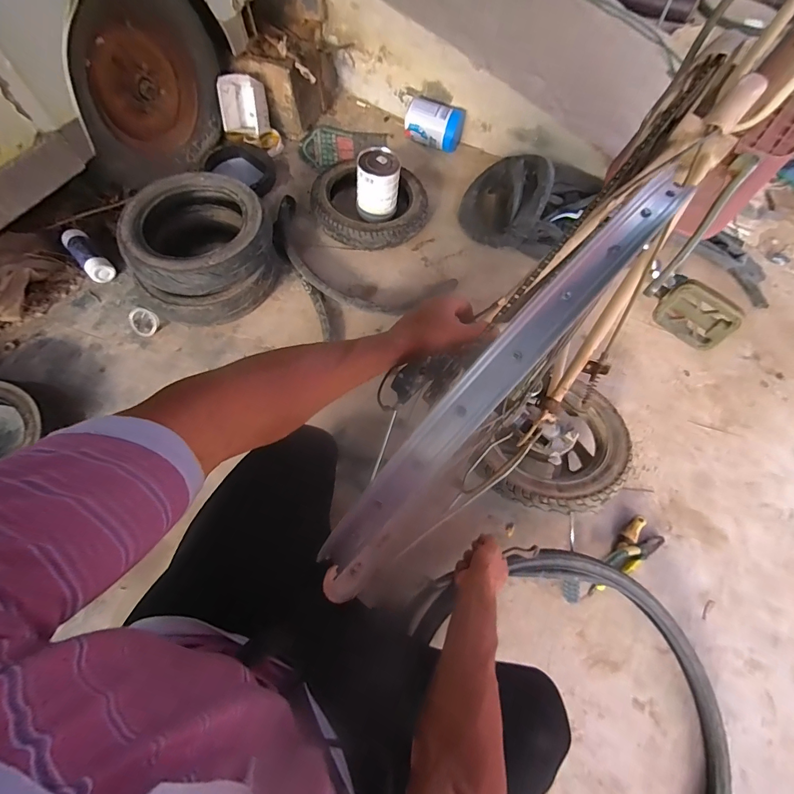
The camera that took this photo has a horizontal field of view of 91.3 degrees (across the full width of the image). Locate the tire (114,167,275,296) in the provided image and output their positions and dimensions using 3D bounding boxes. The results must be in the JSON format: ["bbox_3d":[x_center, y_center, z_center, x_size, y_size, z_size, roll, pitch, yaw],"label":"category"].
[{"bbox_3d":[-0.526,-0.434,1.019,0.345,0.094,0.360,0,65,1],"label":"tire"}]

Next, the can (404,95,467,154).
[{"bbox_3d":[0.140,-0.989,1.409,0.196,0.114,0.134,29,69,14],"label":"can"}]

